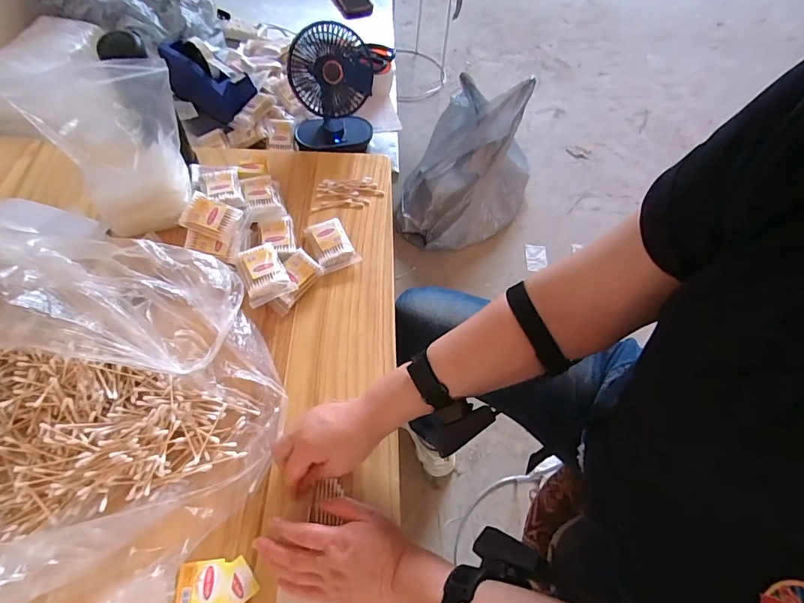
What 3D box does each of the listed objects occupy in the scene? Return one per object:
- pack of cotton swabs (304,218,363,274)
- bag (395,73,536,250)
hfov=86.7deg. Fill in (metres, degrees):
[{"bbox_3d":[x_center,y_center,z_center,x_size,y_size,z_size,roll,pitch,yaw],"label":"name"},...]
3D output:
[{"bbox_3d":[-0.109,-0.088,0.659,0.058,0.020,0.092,-21,63,-16],"label":"pack of cotton swabs"},{"bbox_3d":[0.193,-0.377,1.228,0.342,0.374,0.341,22,60,8],"label":"bag"}]

